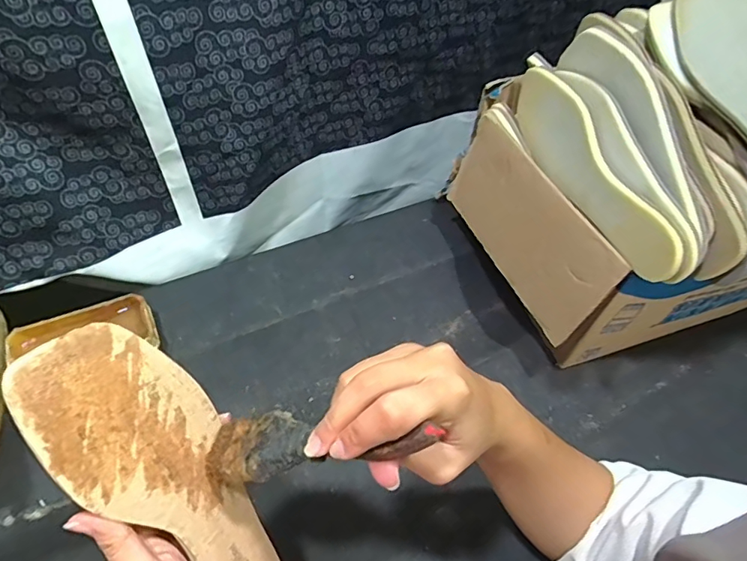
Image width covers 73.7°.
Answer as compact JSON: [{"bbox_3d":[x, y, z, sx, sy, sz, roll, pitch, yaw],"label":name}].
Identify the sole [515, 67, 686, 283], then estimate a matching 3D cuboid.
[{"bbox_3d":[0.194,-0.102,0.455,0.011,0.081,0.251,-11,54,-14],"label":"sole"}]

